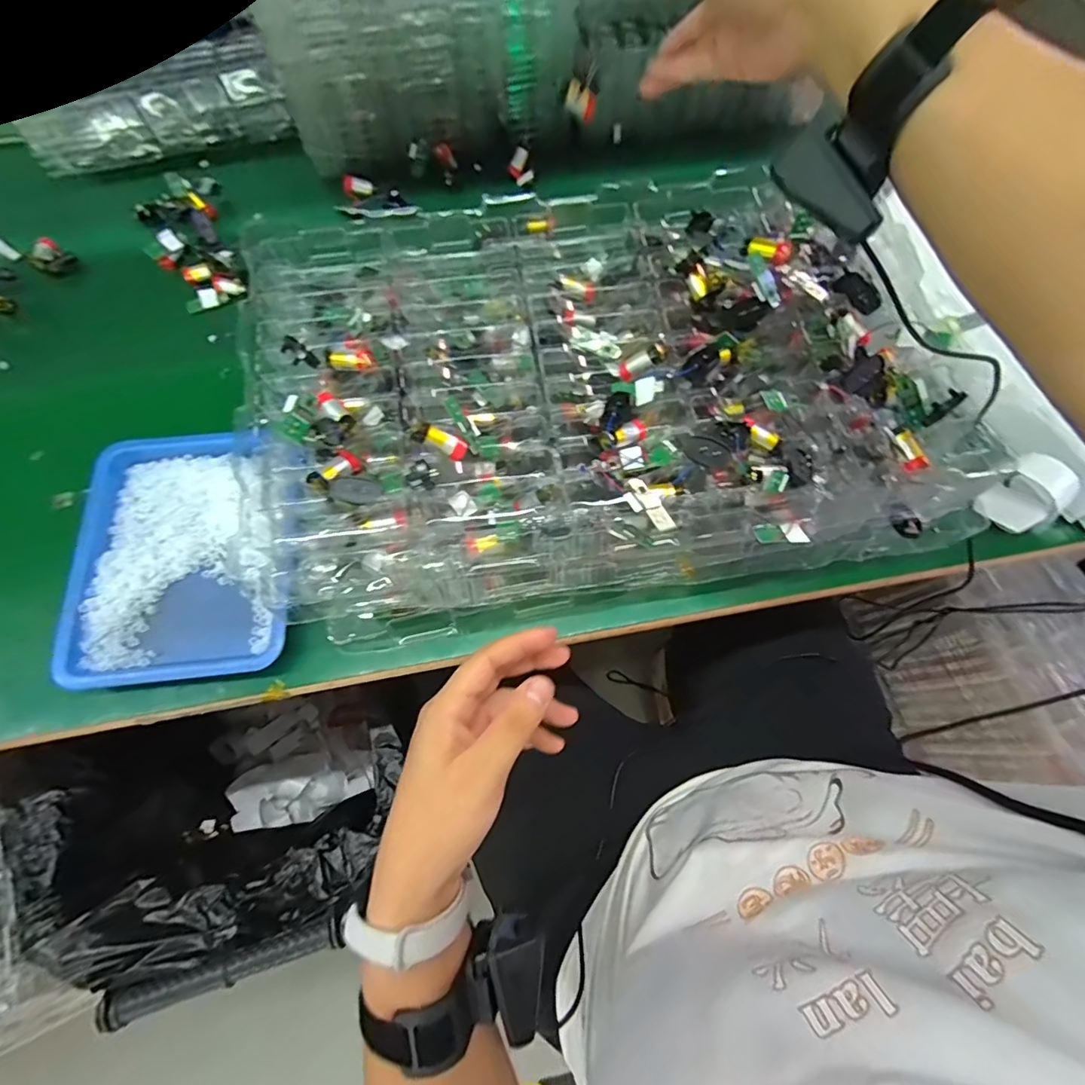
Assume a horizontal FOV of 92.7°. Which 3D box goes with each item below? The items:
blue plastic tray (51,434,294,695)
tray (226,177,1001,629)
[{"bbox_3d":[-0.314,0.007,0.449,0.168,0.025,0.227,-11,69,-5],"label":"blue plastic tray"},{"bbox_3d":[0.049,-0.124,0.435,0.512,0.118,0.321,-8,69,-4],"label":"tray"}]

